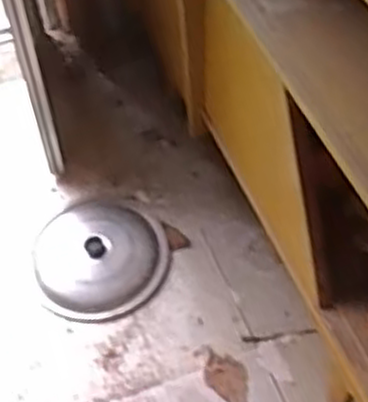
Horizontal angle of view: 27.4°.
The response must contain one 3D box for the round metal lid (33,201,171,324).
[{"bbox_3d":[-0.174,0.114,1.585,0.273,0.029,0.289,-2,55,2],"label":"round metal lid"}]

